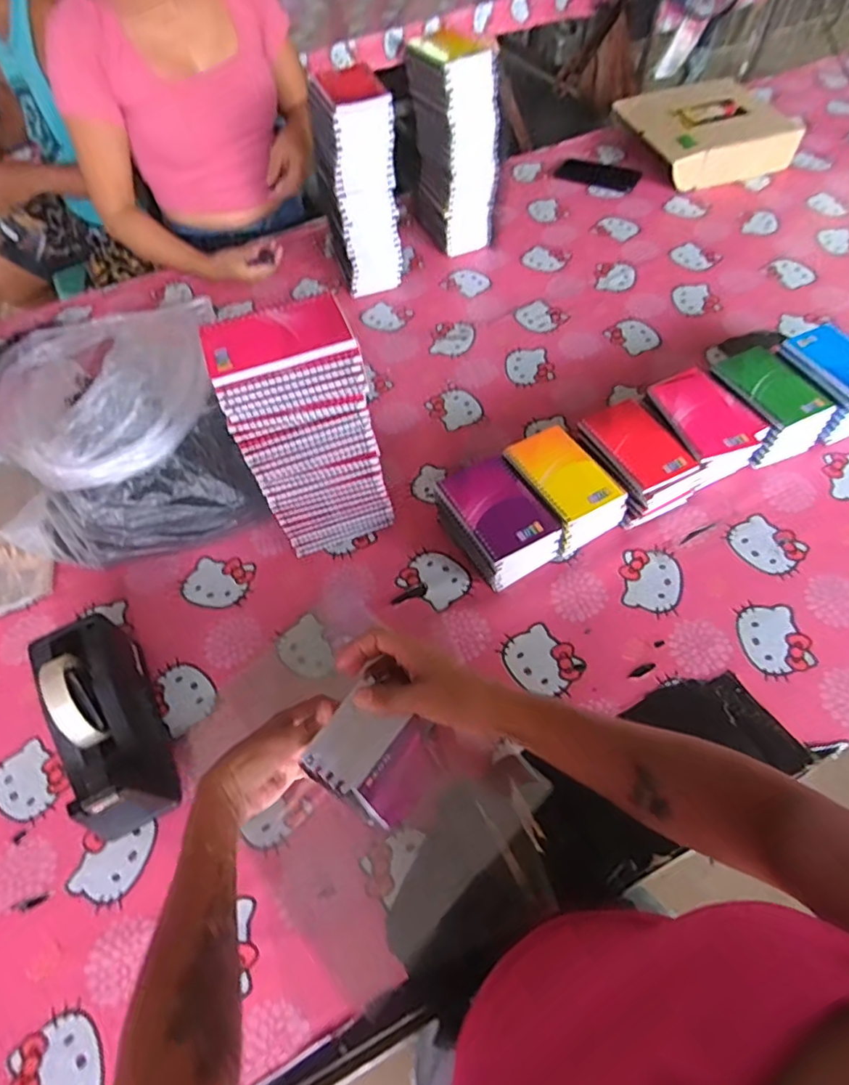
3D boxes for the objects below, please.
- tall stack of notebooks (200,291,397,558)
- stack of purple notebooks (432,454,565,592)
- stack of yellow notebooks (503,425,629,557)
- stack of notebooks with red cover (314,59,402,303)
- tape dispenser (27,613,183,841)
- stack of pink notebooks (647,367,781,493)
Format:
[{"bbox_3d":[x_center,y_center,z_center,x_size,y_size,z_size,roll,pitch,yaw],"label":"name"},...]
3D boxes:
[{"bbox_3d":[-0.124,-0.109,0.647,0.137,0.292,0.092,-17,58,-7],"label":"tall stack of notebooks"},{"bbox_3d":[0.086,-0.026,0.685,0.097,0.089,0.131,-28,60,-13],"label":"stack of purple notebooks"},{"bbox_3d":[0.173,-0.063,0.711,0.098,0.080,0.145,-26,59,-12],"label":"stack of yellow notebooks"},{"bbox_3d":[-0.105,-0.575,0.938,0.109,0.284,0.149,-15,57,-5],"label":"stack of notebooks with red cover"},{"bbox_3d":[-0.319,0.176,0.570,0.079,0.121,0.206,-26,59,-12],"label":"tape dispenser"},{"bbox_3d":[0.356,-0.144,0.752,0.118,0.081,0.146,-26,59,-12],"label":"stack of pink notebooks"}]

